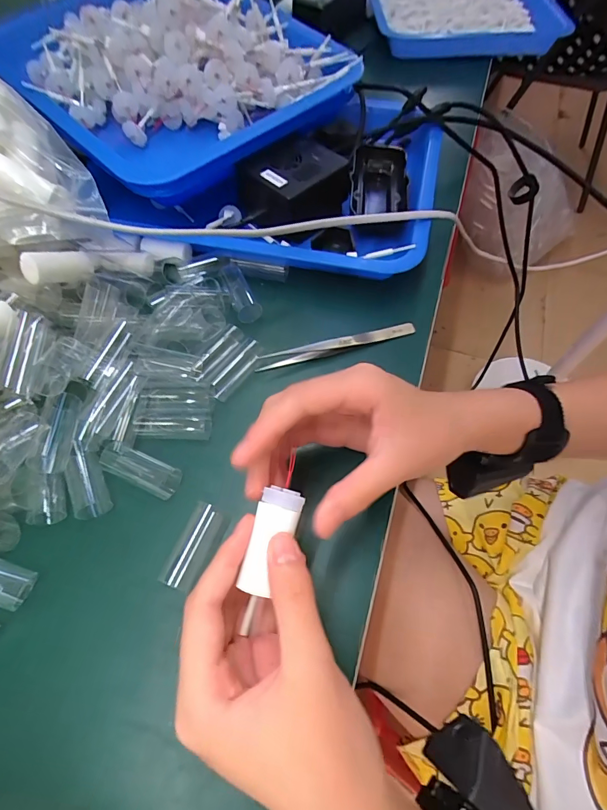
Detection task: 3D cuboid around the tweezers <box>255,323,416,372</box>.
[{"bbox_3d":[0.028,-0.047,0.313,0.126,0.014,0.010,-16,62,-9],"label":"tweezers"}]

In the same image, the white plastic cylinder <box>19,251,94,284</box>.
[{"bbox_3d":[-0.166,-0.094,0.276,0.042,0.017,0.015,-21,59,-42],"label":"white plastic cylinder"}]

